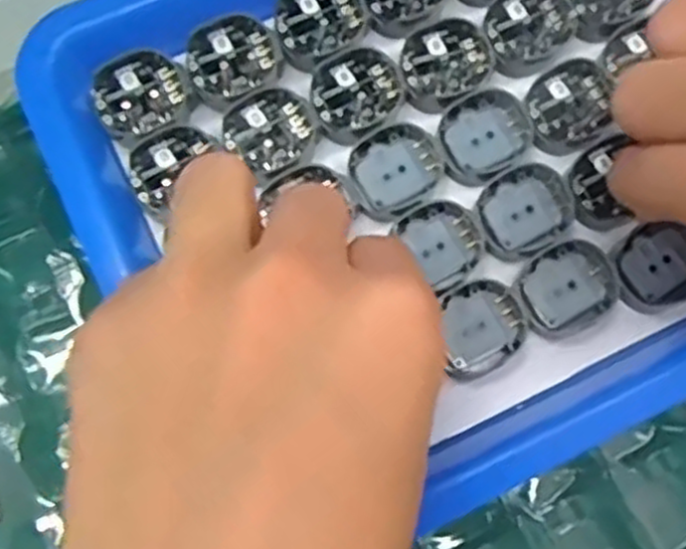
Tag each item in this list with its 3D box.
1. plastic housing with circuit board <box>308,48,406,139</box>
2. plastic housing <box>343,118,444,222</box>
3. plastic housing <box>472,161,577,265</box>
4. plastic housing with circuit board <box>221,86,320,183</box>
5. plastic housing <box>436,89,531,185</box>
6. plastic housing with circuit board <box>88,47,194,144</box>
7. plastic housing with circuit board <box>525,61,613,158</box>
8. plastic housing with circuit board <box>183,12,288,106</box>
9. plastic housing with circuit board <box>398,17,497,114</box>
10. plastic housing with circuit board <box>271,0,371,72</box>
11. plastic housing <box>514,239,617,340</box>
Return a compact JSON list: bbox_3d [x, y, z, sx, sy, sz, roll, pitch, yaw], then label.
[{"bbox_3d":[0.004,-0.055,0.227,0.029,0.004,0.025,-31,78,-9],"label":"plastic housing with circuit board"},{"bbox_3d":[0.015,-0.031,0.224,0.029,0.004,0.025,-42,80,-11],"label":"plastic housing"},{"bbox_3d":[0.054,-0.019,0.225,0.029,0.004,0.025,-31,78,-9],"label":"plastic housing"},{"bbox_3d":[-0.021,-0.042,0.224,0.026,0.004,0.026,-33,78,-9],"label":"plastic housing with circuit board"},{"bbox_3d":[0.042,-0.042,0.228,0.030,0.004,0.024,-43,80,-11],"label":"plastic housing"},{"bbox_3d":[-0.059,-0.053,0.222,0.027,0.005,0.024,-33,78,-9],"label":"plastic housing with circuit board"},{"bbox_3d":[0.069,-0.052,0.230,0.030,0.004,0.025,-43,80,-11],"label":"plastic housing with circuit board"},{"bbox_3d":[-0.033,-0.066,0.227,0.028,0.004,0.024,-26,77,-8],"label":"plastic housing with circuit board"},{"bbox_3d":[0.031,-0.066,0.230,0.030,0.004,0.026,-30,78,-9],"label":"plastic housing with circuit board"},{"bbox_3d":[-0.008,-0.078,0.231,0.029,0.004,0.024,-32,78,-9],"label":"plastic housing with circuit board"},{"bbox_3d":[0.066,0.004,0.223,0.028,0.007,0.025,-40,79,-11],"label":"plastic housing"}]

